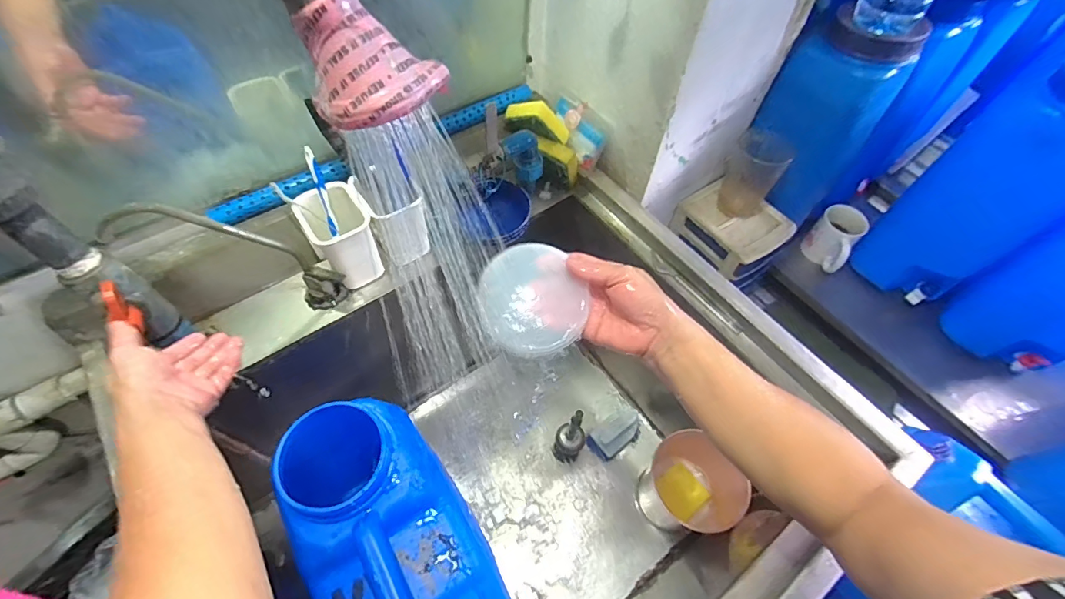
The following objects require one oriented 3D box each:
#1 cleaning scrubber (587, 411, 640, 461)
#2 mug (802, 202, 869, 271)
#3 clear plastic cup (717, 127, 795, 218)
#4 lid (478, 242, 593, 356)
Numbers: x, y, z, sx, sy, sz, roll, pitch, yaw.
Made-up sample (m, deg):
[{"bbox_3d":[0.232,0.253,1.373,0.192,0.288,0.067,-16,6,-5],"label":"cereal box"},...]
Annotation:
[{"bbox_3d":[0.166,0.261,0.895,0.108,0.080,0.061,-27,63,-18],"label":"cleaning scrubber"},{"bbox_3d":[0.597,-0.118,0.910,0.084,0.105,0.089,33,62,17],"label":"mug"},{"bbox_3d":[0.384,-0.221,0.801,0.091,0.131,0.088,1,58,-2],"label":"clear plastic cup"},{"bbox_3d":[0.000,-0.002,0.435,0.093,0.021,0.105,-30,76,-8],"label":"lid"}]

